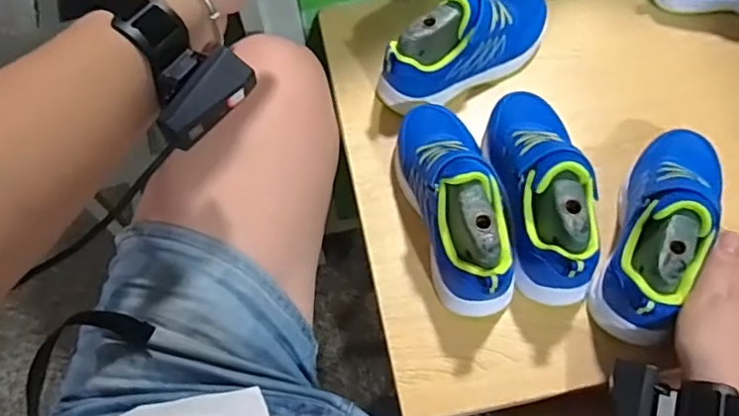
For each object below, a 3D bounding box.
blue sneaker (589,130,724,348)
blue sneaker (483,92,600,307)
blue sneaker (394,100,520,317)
[{"bbox_3d":[0.252,0.013,0.480,0.070,0.099,0.202,24,60,13],"label":"blue sneaker"},{"bbox_3d":[0.152,-0.027,0.502,0.076,0.095,0.203,-3,63,0],"label":"blue sneaker"},{"bbox_3d":[0.075,-0.017,0.500,0.076,0.092,0.204,-12,63,-4],"label":"blue sneaker"}]

